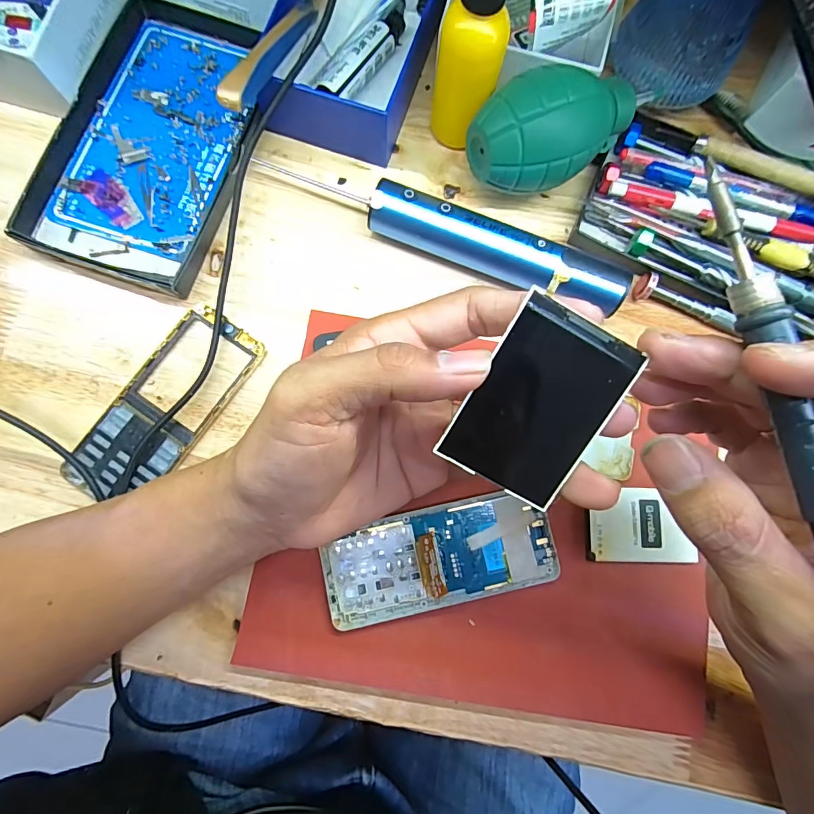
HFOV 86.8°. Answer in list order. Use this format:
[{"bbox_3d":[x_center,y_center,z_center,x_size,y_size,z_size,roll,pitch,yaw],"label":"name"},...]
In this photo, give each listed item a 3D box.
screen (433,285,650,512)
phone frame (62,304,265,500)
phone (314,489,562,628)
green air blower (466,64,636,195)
[{"bbox_3d":[0.045,-0.001,0.146,0.044,0.004,0.062,28,102,-6],"label":"screen"},{"bbox_3d":[-0.135,0.001,0.239,0.051,0.010,0.120,35,81,3],"label":"phone frame"},{"bbox_3d":[0.018,0.080,0.226,0.120,0.008,0.049,-12,82,-4],"label":"phone"},{"bbox_3d":[0.084,-0.153,0.246,0.100,0.051,0.049,-18,83,-3],"label":"green air blower"}]

